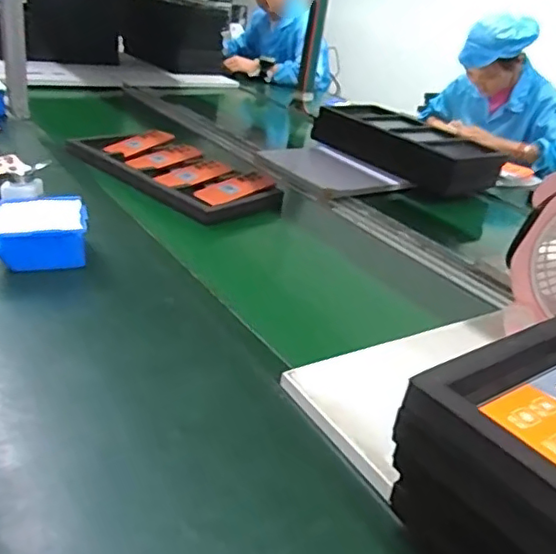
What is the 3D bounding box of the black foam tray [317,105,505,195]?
[{"bbox_3d":[0.335,-0.352,1.544,0.236,0.085,0.491,-16,37,-39],"label":"black foam tray"}]

